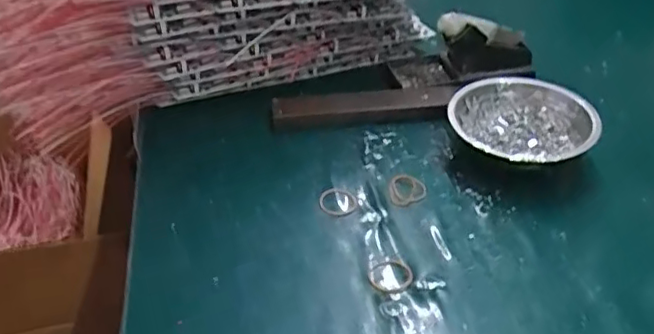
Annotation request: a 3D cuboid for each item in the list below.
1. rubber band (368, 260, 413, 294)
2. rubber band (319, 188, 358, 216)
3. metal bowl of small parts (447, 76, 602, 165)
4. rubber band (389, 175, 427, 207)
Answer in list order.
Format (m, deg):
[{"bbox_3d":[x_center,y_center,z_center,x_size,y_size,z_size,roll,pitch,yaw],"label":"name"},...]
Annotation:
[{"bbox_3d":[0.048,0.080,0.452,0.035,0.004,0.030,-13,40,-14],"label":"rubber band"},{"bbox_3d":[0.009,0.027,0.515,0.032,0.004,0.033,2,38,4],"label":"rubber band"},{"bbox_3d":[0.177,-0.034,0.565,0.129,0.041,0.128,3,39,5],"label":"metal bowl of small parts"},{"bbox_3d":[0.069,0.020,0.525,0.030,0.006,0.038,5,39,7],"label":"rubber band"}]

